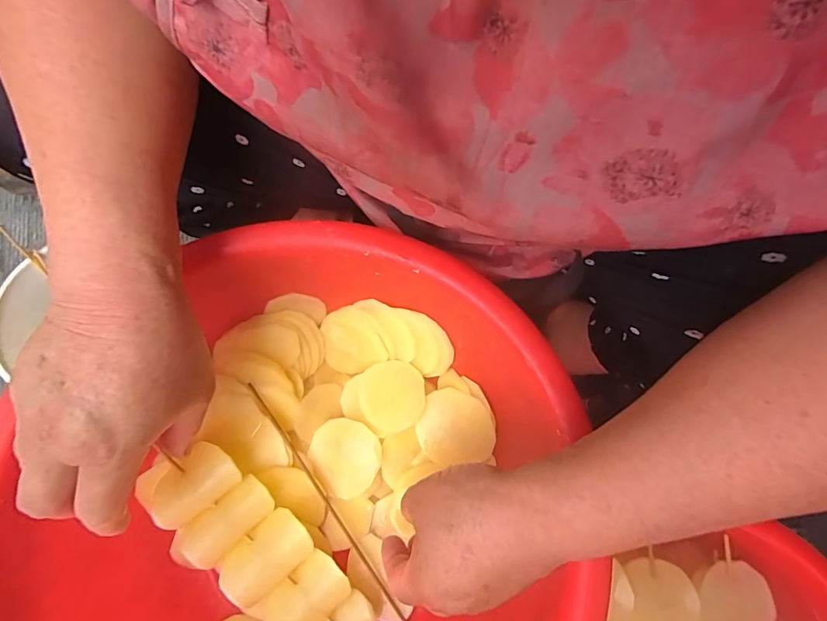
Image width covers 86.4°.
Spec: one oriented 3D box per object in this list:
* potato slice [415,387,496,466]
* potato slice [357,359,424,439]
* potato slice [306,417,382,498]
[{"bbox_3d":[0.034,0.094,0.360,0.063,0.006,0.058,1,92,18],"label":"potato slice"},{"bbox_3d":[-0.018,0.072,0.367,0.055,0.006,0.060,-1,69,3],"label":"potato slice"},{"bbox_3d":[-0.055,0.118,0.357,0.053,0.004,0.059,-32,77,-9],"label":"potato slice"}]

